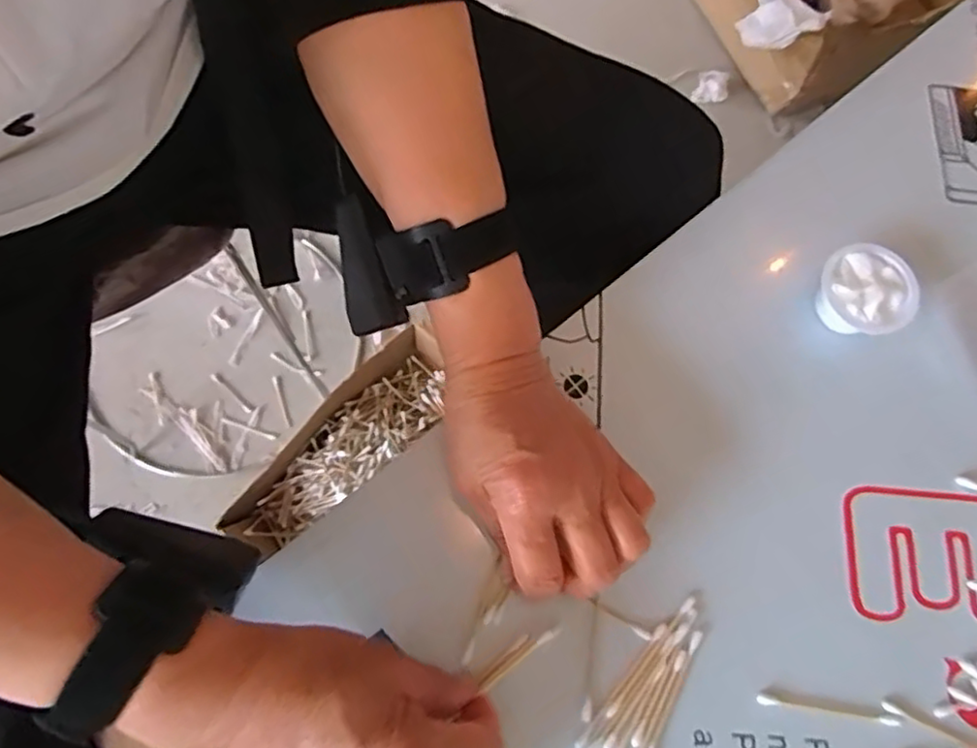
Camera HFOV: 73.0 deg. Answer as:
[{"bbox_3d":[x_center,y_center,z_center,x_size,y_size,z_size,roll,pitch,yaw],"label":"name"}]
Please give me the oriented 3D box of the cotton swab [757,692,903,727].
[{"bbox_3d":[0.170,0.168,0.330,0.070,0.004,0.006,9,72,-1],"label":"cotton swab"}]

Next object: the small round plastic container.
[{"bbox_3d":[0.217,-0.044,0.390,0.052,0.033,0.053,1,72,-3],"label":"small round plastic container"}]

